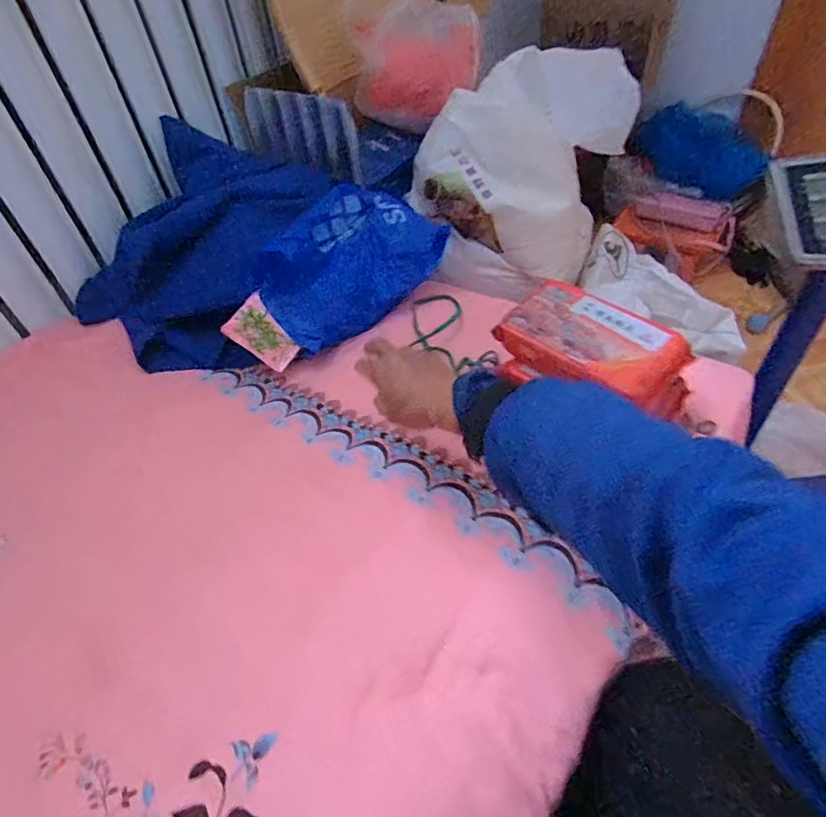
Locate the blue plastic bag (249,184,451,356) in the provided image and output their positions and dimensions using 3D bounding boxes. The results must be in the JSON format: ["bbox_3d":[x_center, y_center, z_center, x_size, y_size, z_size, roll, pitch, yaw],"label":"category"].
[{"bbox_3d":[-0.101,-0.227,0.794,0.282,0.128,0.168,-30,51,-19],"label":"blue plastic bag"}]

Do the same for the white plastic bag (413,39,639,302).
[{"bbox_3d":[0.209,-0.451,0.978,0.300,0.292,0.367,26,55,26],"label":"white plastic bag"}]

